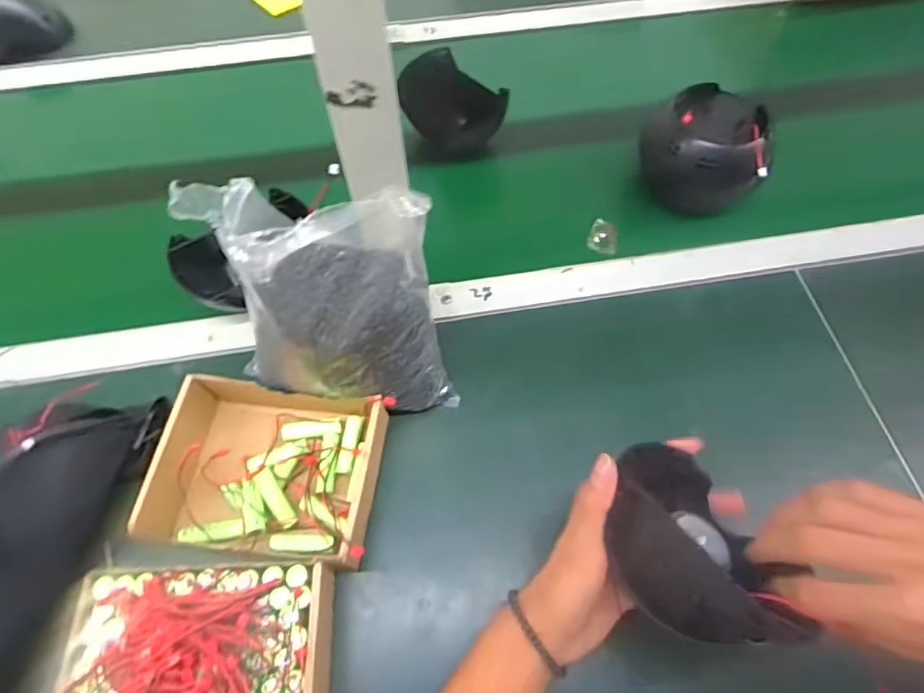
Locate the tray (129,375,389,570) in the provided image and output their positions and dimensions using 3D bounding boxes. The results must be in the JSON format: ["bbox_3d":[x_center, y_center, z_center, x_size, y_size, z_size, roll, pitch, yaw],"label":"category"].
[{"bbox_3d":[-0.151,0.099,0.440,0.176,0.056,0.134,6,61,4],"label":"tray"}]

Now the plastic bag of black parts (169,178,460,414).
[{"bbox_3d":[-0.090,-0.025,0.414,0.161,0.203,0.088,7,61,4],"label":"plastic bag of black parts"}]

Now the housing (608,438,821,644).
[{"bbox_3d":[0.137,0.117,0.329,0.083,0.052,0.123,-26,64,-13],"label":"housing"}]

